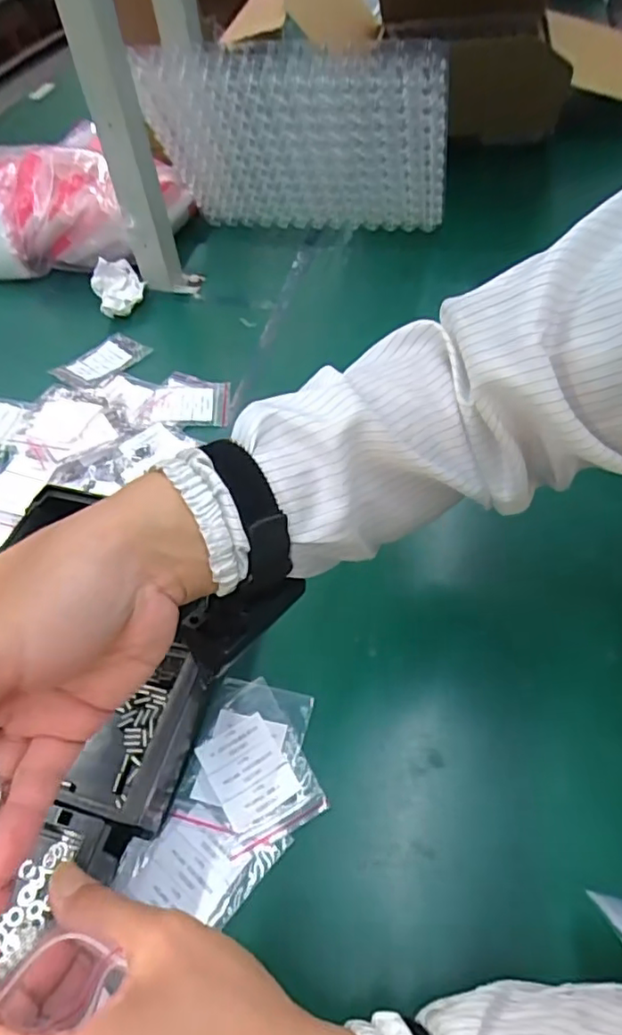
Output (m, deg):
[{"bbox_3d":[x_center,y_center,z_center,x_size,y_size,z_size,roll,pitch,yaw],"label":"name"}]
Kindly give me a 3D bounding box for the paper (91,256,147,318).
[{"bbox_3d":[-0.239,-0.289,0.752,0.064,0.045,0.070,-22,54,-13],"label":"paper"}]

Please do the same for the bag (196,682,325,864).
[{"bbox_3d":[-0.039,0.167,0.407,0.065,0.005,0.097,-23,54,-13],"label":"bag"}]

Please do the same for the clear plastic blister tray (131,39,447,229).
[{"bbox_3d":[-0.015,-0.431,0.705,0.354,0.259,0.032,14,81,18],"label":"clear plastic blister tray"}]

